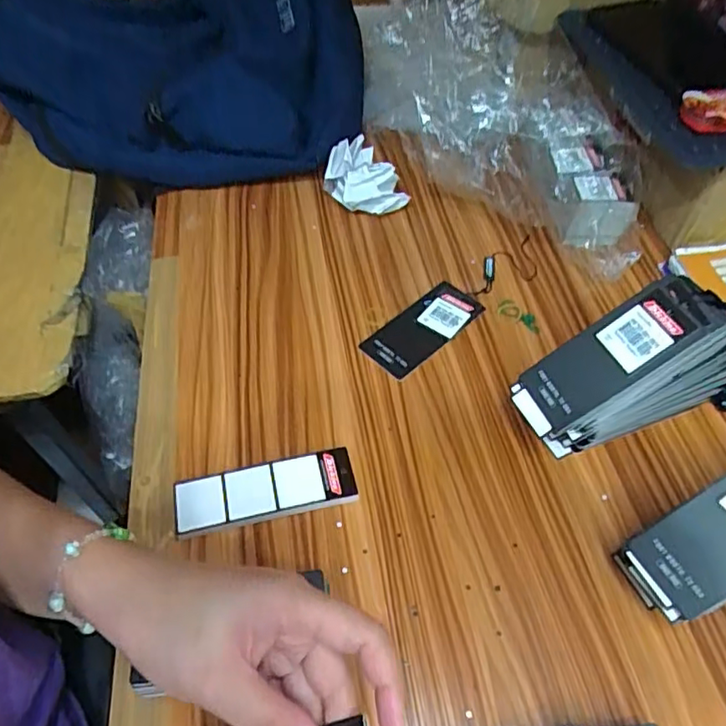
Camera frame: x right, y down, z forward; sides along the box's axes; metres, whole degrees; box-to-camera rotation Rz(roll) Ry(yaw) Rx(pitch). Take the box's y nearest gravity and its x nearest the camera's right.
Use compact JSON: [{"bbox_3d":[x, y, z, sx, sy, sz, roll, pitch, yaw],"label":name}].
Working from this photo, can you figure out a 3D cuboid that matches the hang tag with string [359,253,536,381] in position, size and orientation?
[{"bbox_3d":[0.076,-0.049,0.510,0.169,0.009,0.050,-36,60,-24],"label":"hang tag with string"}]

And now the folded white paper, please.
[{"bbox_3d":[0.000,-0.177,0.571,0.065,0.075,0.023,-28,14,-12],"label":"folded white paper"}]

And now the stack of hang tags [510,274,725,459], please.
[{"bbox_3d":[0.179,0.007,0.404,0.147,0.104,0.055,-15,54,-11],"label":"stack of hang tags"}]

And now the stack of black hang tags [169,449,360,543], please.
[{"bbox_3d":[-0.065,0.088,0.396,0.117,0.015,0.038,-12,53,-9],"label":"stack of black hang tags"}]

